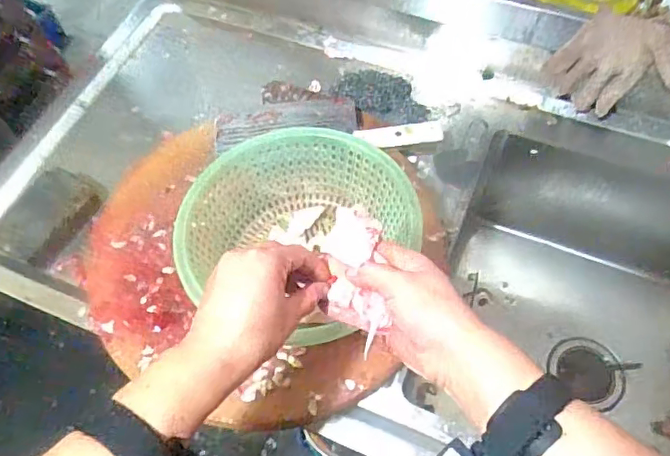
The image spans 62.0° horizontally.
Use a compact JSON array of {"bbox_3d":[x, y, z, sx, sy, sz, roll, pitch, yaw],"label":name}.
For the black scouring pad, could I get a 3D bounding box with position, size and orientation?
[{"bbox_3d":[0.069,-0.188,0.792,0.136,0.018,0.065,15,100,-1],"label":"black scouring pad"}]

